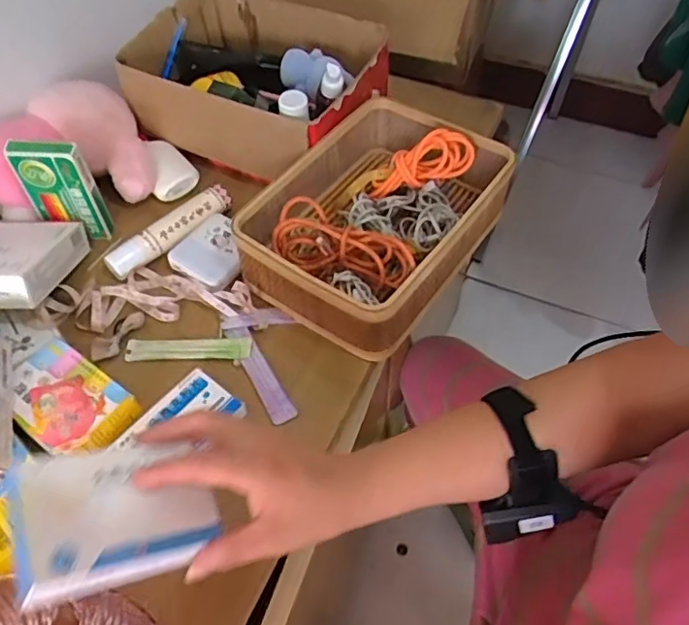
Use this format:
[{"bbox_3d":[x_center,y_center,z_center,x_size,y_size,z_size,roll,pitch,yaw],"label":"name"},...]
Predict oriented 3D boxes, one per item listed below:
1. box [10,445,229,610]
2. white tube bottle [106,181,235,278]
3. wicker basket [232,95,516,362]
[{"bbox_3d":[-0.141,0.120,0.361,0.116,0.013,0.083,-3,51,-40],"label":"box"},{"bbox_3d":[-0.203,-0.096,0.691,0.161,0.034,0.030,-37,60,-21],"label":"white tube bottle"},{"bbox_3d":[0.039,-0.108,0.657,0.206,0.089,0.283,32,62,23],"label":"wicker basket"}]

